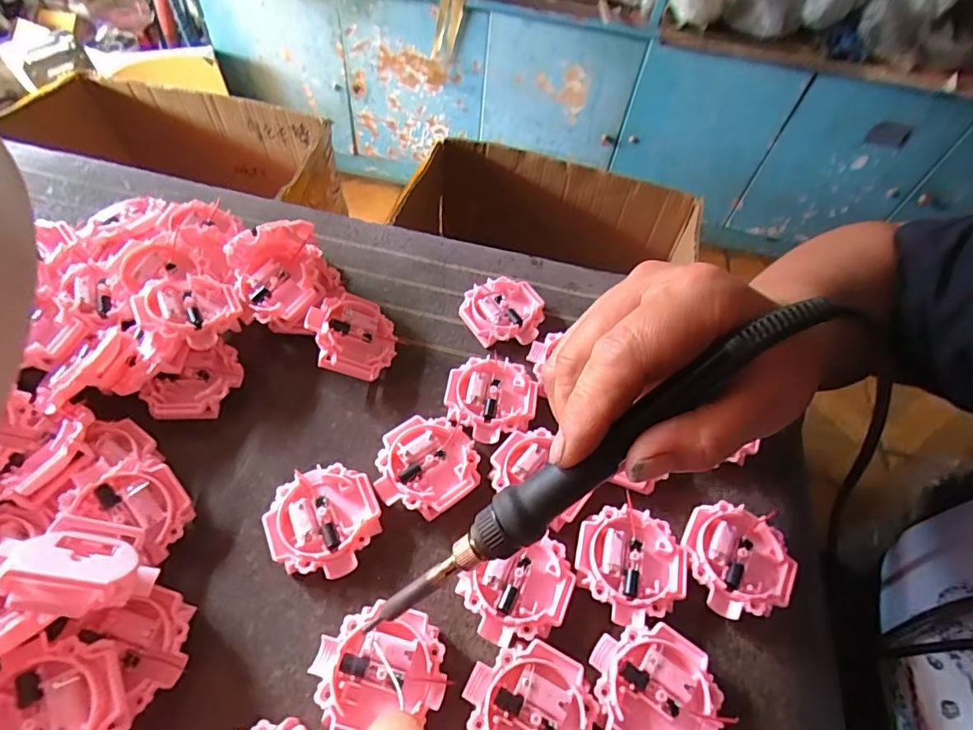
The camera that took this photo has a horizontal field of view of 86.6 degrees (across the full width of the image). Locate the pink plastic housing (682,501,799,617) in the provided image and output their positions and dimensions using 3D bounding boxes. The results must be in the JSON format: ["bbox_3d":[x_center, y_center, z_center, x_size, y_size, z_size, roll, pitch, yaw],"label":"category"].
[{"bbox_3d":[0.125,0.096,0.258,0.050,0.014,0.050,2,55,-3],"label":"pink plastic housing"}]

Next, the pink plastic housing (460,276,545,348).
[{"bbox_3d":[0.011,-0.035,0.345,0.052,0.017,0.050,6,55,-1],"label":"pink plastic housing"}]

